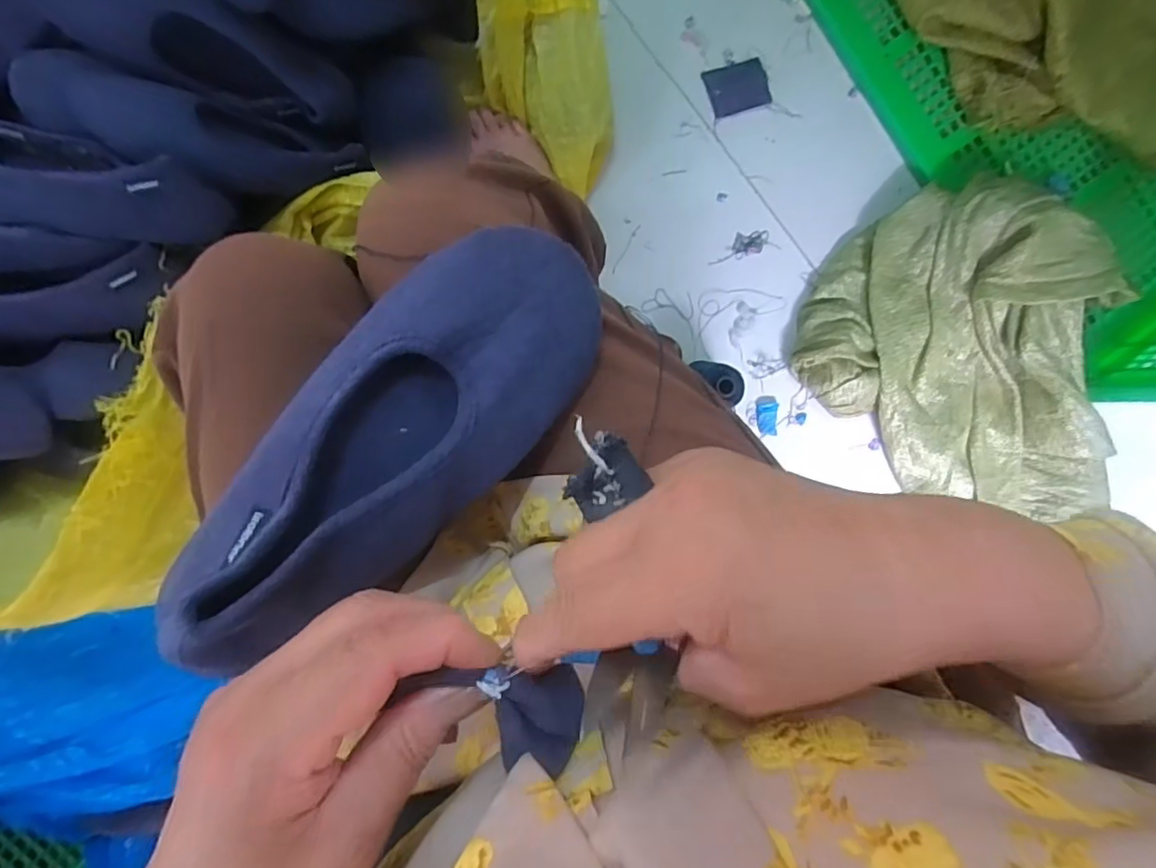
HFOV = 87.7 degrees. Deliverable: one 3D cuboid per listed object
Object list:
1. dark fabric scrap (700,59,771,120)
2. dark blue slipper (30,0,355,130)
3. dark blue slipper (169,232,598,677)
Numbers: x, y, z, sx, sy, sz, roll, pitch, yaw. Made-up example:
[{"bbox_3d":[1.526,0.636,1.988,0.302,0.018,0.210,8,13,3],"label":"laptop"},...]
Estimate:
[{"bbox_3d":[0.205,-0.445,0.775,0.077,0.004,0.059,-15,93,2],"label":"dark fabric scrap"},{"bbox_3d":[-0.338,-0.357,0.547,0.257,0.084,0.085,13,92,-35],"label":"dark blue slipper"},{"bbox_3d":[-0.081,-0.004,0.276,0.102,0.046,0.227,42,74,-5],"label":"dark blue slipper"}]

